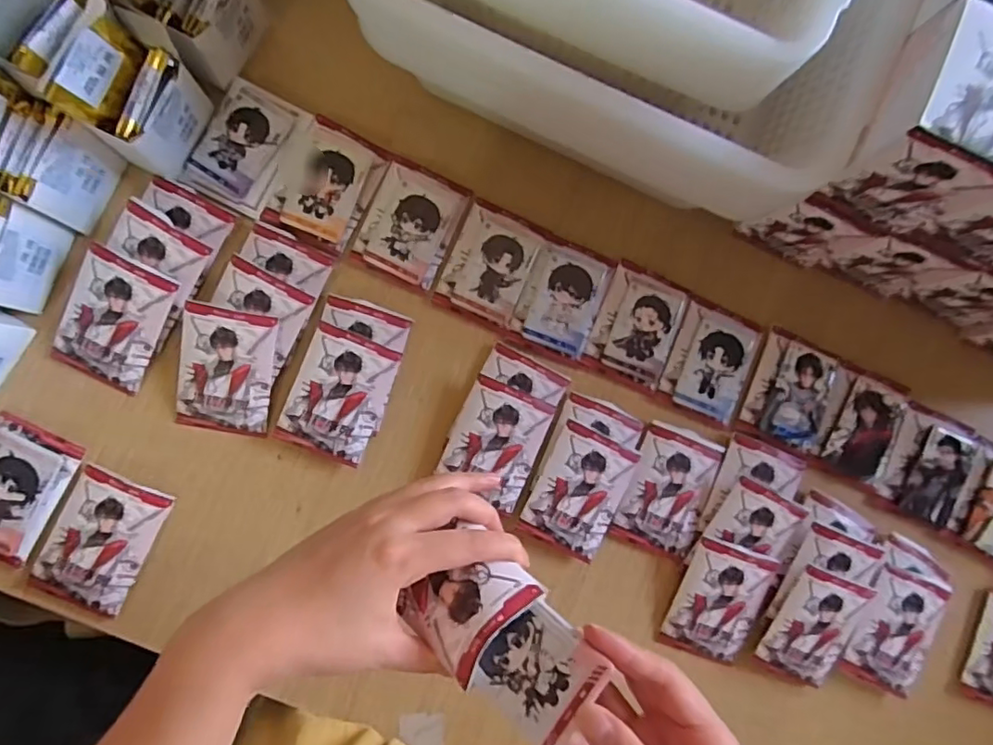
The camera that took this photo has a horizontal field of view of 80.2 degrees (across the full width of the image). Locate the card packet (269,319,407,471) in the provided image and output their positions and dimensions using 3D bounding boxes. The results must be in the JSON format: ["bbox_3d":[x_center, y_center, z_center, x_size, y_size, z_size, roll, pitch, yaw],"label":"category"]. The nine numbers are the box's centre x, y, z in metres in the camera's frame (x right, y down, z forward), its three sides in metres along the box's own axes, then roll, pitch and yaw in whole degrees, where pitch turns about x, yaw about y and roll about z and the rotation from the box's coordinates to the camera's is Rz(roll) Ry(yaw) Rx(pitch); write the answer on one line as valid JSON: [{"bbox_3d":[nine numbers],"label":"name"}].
[{"bbox_3d":[-0.129,0.019,0.483,0.072,0.010,0.100,23,89,-6],"label":"card packet"}]

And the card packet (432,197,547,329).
[{"bbox_3d":[-0.004,-0.095,0.504,0.071,0.008,0.096,21,87,-4],"label":"card packet"}]

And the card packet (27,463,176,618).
[{"bbox_3d":[-0.314,0.134,0.472,0.074,0.019,0.102,25,87,-4],"label":"card packet"}]

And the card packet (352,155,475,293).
[{"bbox_3d":[-0.072,-0.129,0.500,0.074,0.007,0.095,24,87,-4],"label":"card packet"}]

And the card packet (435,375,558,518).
[{"bbox_3d":[0.000,0.060,0.493,0.073,0.009,0.095,23,90,-5],"label":"card packet"}]

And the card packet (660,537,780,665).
[{"bbox_3d":[0.193,0.197,0.505,0.074,0.020,0.098,24,87,-4],"label":"card packet"}]

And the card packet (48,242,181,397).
[{"bbox_3d":[-0.305,-0.040,0.469,0.072,0.011,0.102,28,103,-8],"label":"card packet"}]

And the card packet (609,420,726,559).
[{"bbox_3d":[0.151,0.101,0.513,0.073,0.008,0.105,21,87,-4],"label":"card packet"}]

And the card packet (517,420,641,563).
[{"bbox_3d":[0.072,0.101,0.501,0.075,0.011,0.101,26,89,-6],"label":"card packet"}]

